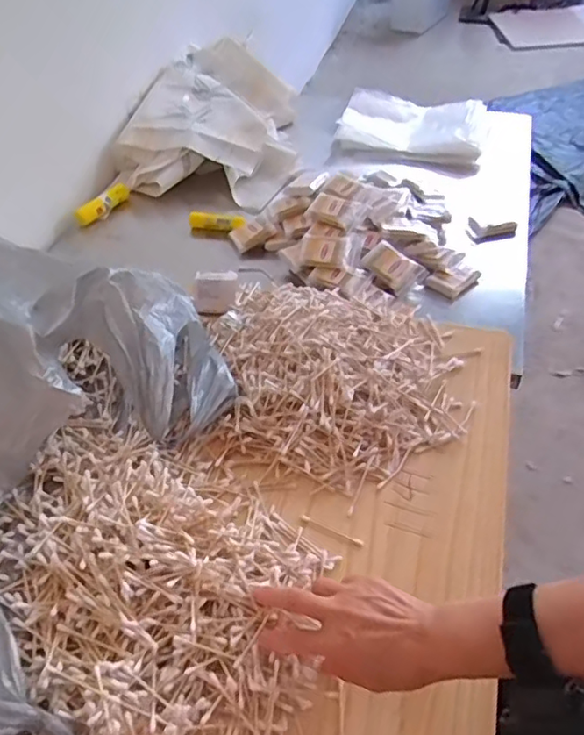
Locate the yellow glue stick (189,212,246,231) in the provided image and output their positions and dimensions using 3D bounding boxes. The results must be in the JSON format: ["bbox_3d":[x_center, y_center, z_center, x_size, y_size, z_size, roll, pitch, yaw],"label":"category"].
[{"bbox_3d":[-0.133,-0.257,1.030,0.102,0.025,0.023,10,49,13],"label":"yellow glue stick"}]

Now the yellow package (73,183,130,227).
[{"bbox_3d":[-0.346,-0.298,1.070,0.033,0.030,0.115,20,52,21],"label":"yellow package"}]

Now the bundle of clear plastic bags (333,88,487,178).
[{"bbox_3d":[0.243,-0.484,1.219,0.297,0.074,0.226,13,52,18],"label":"bundle of clear plastic bags"}]

